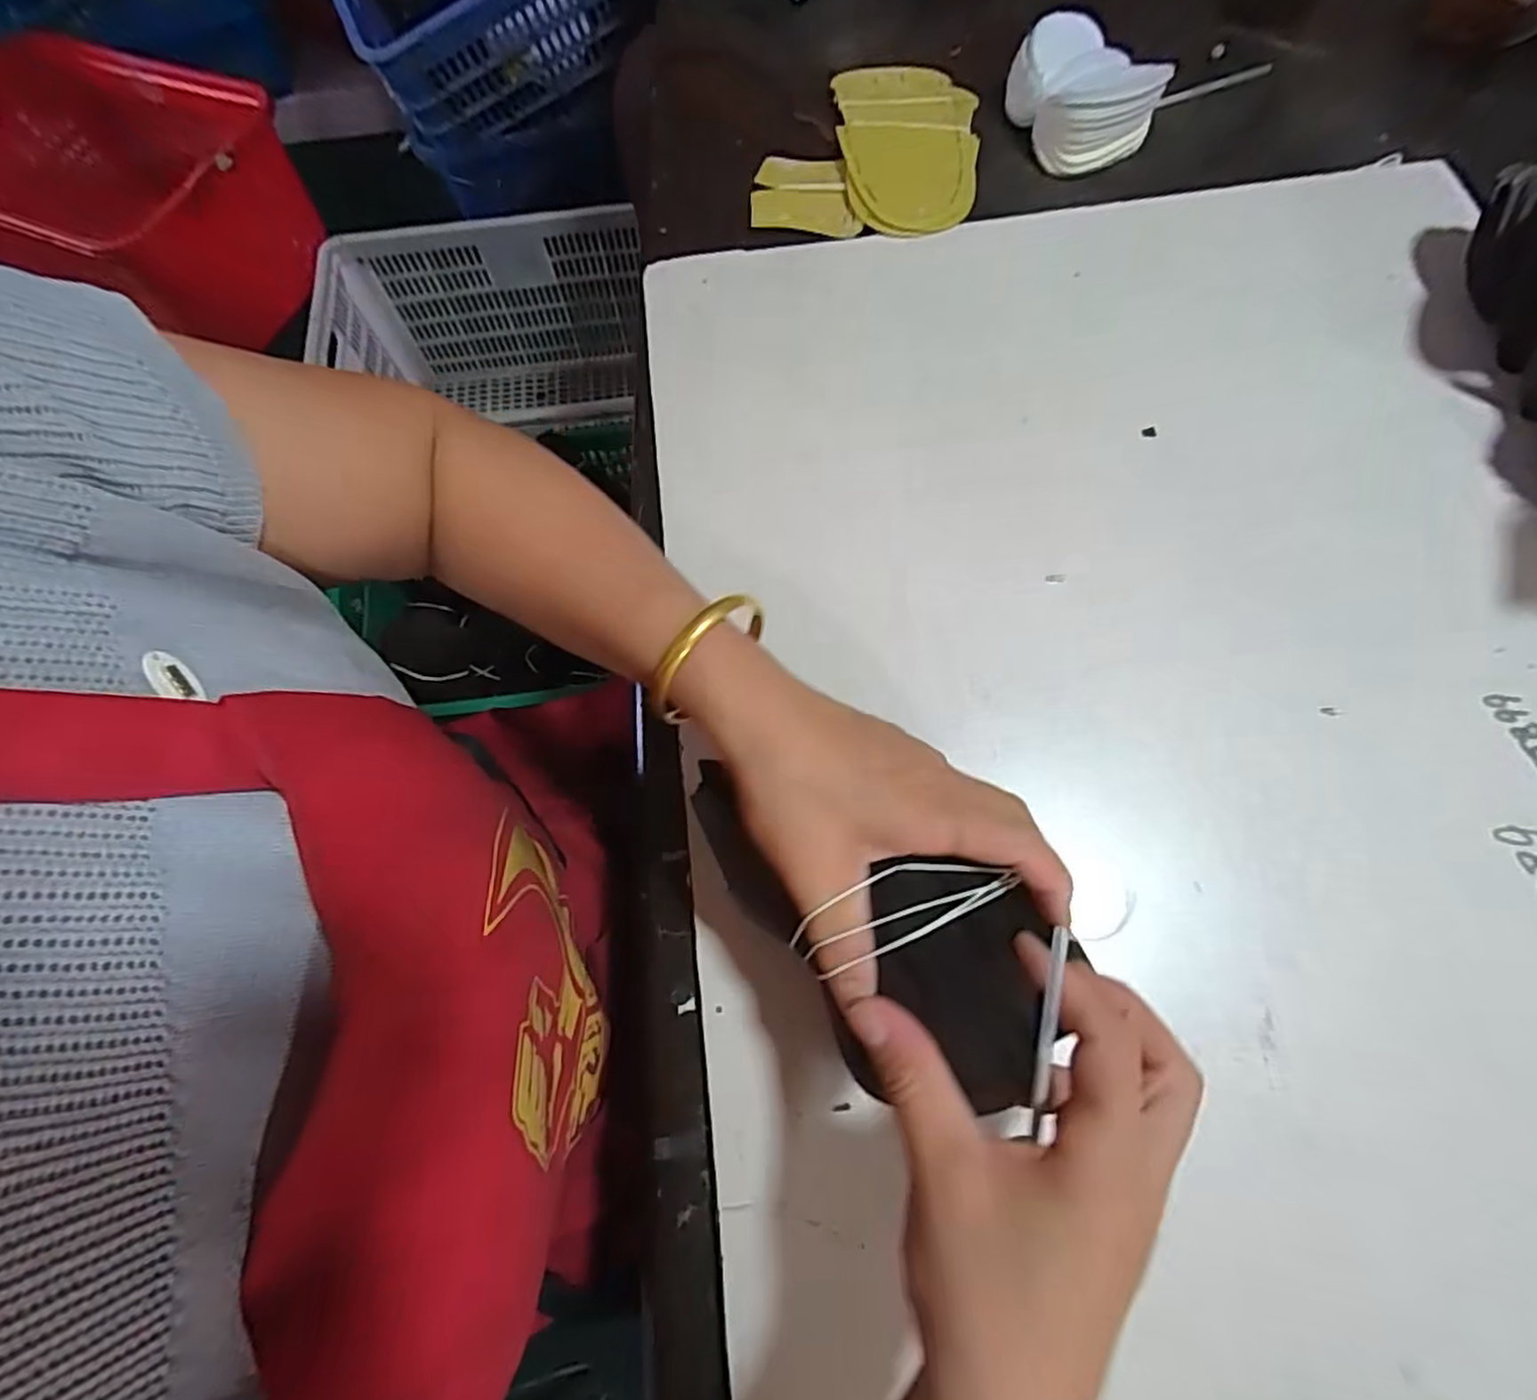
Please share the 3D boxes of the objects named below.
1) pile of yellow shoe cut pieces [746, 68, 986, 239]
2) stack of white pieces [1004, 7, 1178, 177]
[{"bbox_3d":[0.076,-0.415,0.521,0.156,0.014,0.169,8,71,5],"label":"pile of yellow shoe cut pieces"},{"bbox_3d":[0.227,-0.448,0.509,0.087,0.043,0.104,-33,72,-9],"label":"stack of white pieces"}]

